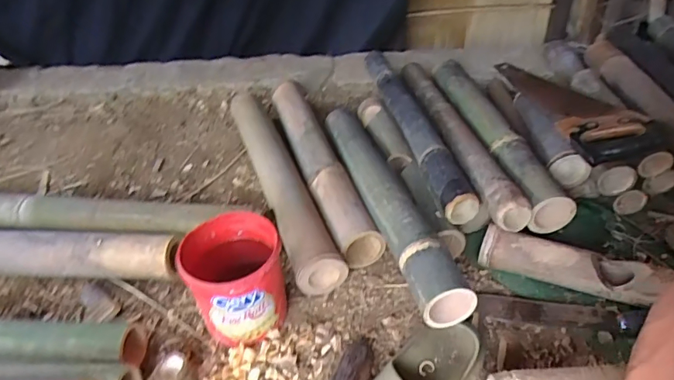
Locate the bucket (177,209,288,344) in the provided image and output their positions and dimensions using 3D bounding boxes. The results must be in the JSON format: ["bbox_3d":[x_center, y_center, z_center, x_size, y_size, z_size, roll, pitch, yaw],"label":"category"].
[{"bbox_3d":[-0.151,0.141,0.715,0.138,0.155,0.137,-14,38,-11],"label":"bucket"}]

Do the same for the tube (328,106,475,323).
[{"bbox_3d":[0.080,-0.014,0.866,0.080,0.063,0.610,-12,38,-9],"label":"tube"}]

